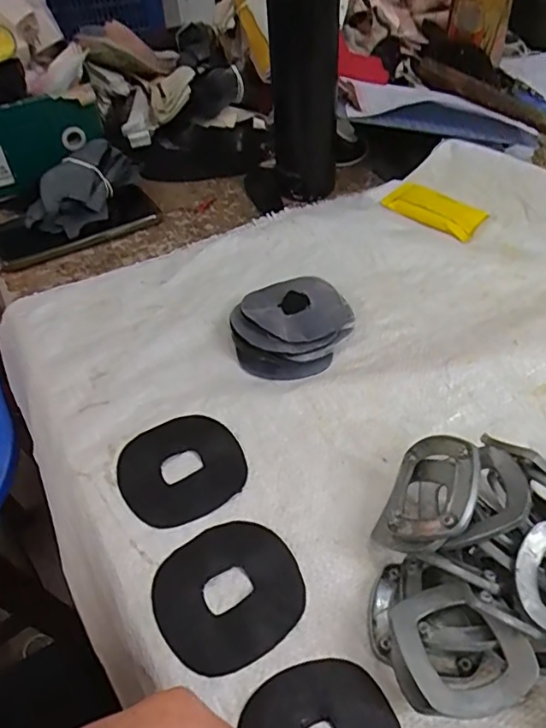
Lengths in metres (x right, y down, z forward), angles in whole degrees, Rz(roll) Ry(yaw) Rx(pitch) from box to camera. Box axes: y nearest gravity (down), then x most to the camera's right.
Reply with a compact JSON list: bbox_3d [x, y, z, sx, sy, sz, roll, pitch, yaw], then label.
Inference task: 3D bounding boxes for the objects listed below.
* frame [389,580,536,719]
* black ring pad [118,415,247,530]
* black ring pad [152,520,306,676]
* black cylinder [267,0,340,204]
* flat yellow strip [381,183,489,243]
[{"bbox_3d":[0.088,0.136,0.265,0.053,0.012,0.062,-24,36,-13],"label":"frame"},{"bbox_3d":[-0.061,0.069,0.368,0.080,0.004,0.076,-24,51,-19],"label":"black ring pad"},{"bbox_3d":[-0.025,0.128,0.312,0.080,0.005,0.074,-29,53,-23],"label":"black ring pad"},{"bbox_3d":[0.029,-0.280,0.536,0.067,0.218,0.054,6,48,8],"label":"black cylinder"},{"bbox_3d":[0.162,-0.158,0.557,0.098,0.004,0.060,29,55,26],"label":"flat yellow strip"}]

